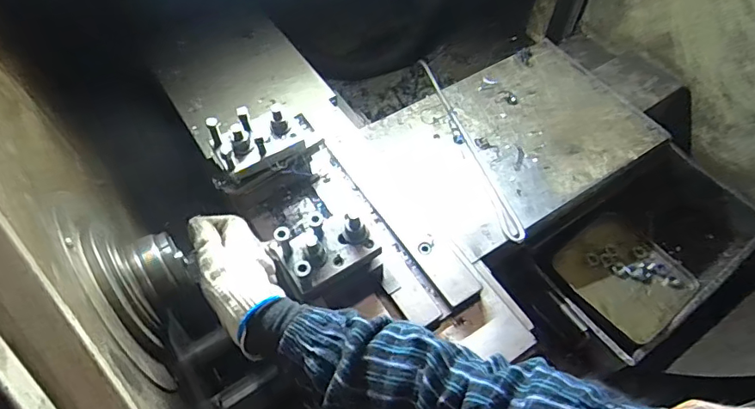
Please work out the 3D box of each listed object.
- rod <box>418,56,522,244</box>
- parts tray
[{"bbox_3d":[0.140,-0.101,0.776,0.027,0.014,0.376,-15,59,-8],"label":"rod"},{"bbox_3d":[0.400,0.109,0.804,0.188,0.033,0.182,-36,64,-20],"label":"parts tray"}]

